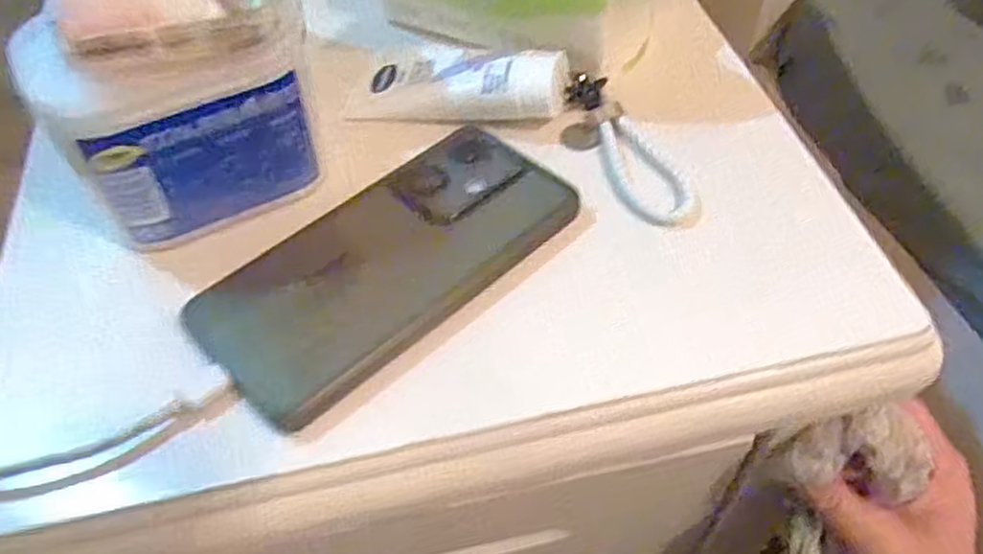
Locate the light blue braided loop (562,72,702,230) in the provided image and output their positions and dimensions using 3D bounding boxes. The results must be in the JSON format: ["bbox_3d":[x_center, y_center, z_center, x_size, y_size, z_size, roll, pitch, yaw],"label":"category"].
[{"bbox_3d":[0.063,-0.061,0.357,0.033,0.013,0.103,-22,54,-15],"label":"light blue braided loop"}]

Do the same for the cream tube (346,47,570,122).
[{"bbox_3d":[-0.017,-0.100,0.384,0.114,0.026,0.055,7,51,25],"label":"cream tube"}]

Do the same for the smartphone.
[{"bbox_3d":[-0.042,-0.010,0.316,0.077,0.013,0.162,37,61,27],"label":"smartphone"}]

